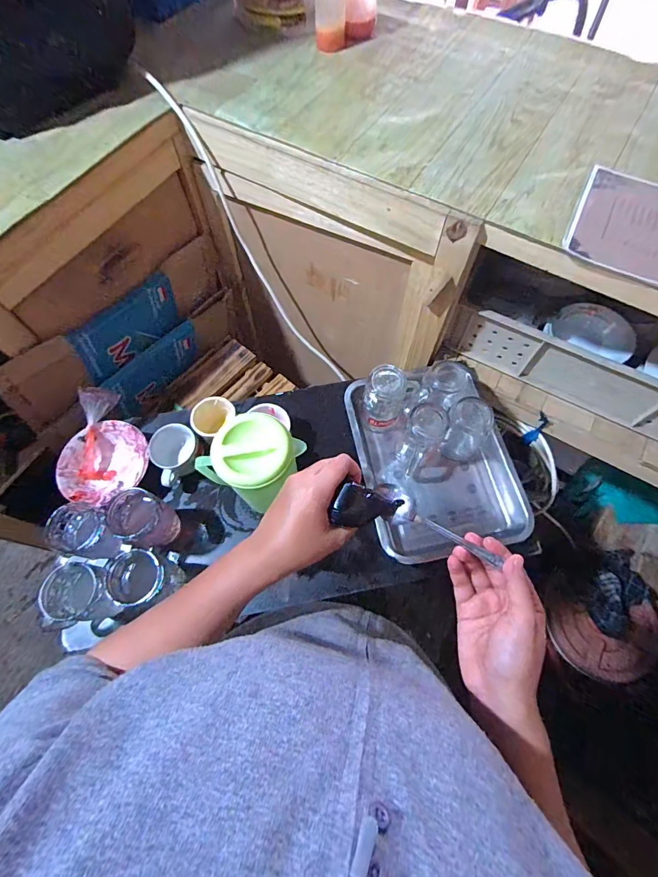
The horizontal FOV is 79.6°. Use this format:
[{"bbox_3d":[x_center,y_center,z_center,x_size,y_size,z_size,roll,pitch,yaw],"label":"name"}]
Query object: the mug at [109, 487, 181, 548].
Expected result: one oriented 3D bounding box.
[{"bbox_3d":[-0.290,0.129,0.631,0.075,0.123,0.067,31,71,13],"label":"mug"}]

